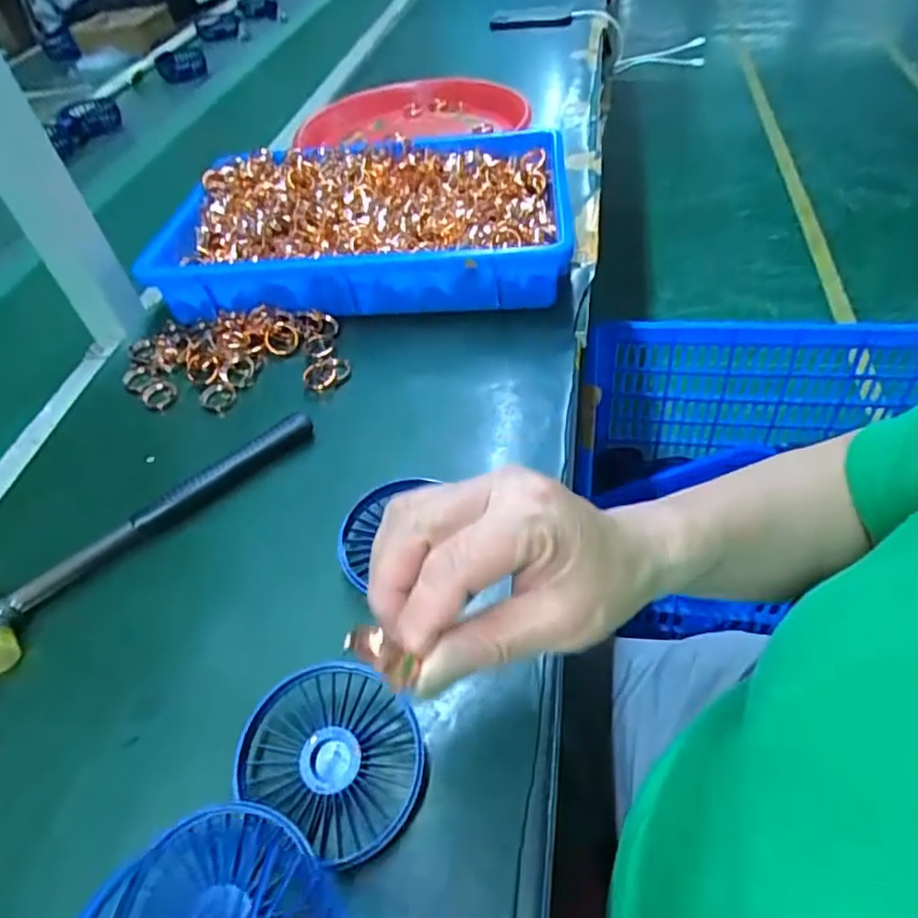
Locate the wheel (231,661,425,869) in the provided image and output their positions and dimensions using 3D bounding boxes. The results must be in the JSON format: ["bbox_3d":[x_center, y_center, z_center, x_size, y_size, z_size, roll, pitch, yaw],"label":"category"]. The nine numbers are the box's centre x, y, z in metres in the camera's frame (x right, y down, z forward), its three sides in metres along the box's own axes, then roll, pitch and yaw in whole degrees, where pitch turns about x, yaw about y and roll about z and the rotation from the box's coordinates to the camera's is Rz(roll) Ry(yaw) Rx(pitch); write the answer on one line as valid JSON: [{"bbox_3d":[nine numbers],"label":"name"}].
[{"bbox_3d":[-0.059,0.141,0.307,0.083,0.022,0.077,-4,48,5],"label":"wheel"}]

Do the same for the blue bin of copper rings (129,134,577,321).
[{"bbox_3d":[-0.083,-0.223,0.609,0.350,0.076,0.232,-1,48,5],"label":"blue bin of copper rings"}]

